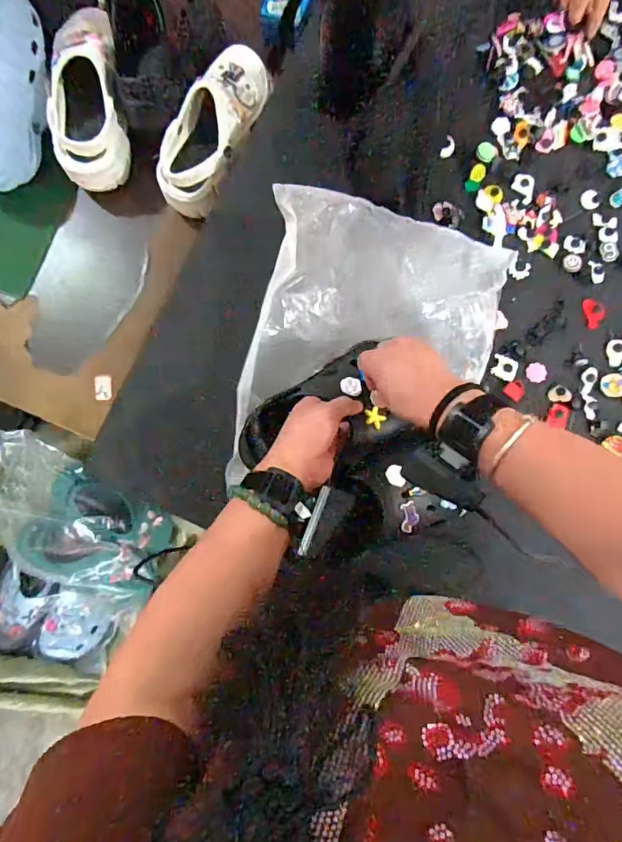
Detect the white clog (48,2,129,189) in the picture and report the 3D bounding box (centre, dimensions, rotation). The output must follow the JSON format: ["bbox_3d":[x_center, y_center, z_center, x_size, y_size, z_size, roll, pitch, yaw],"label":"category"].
[{"bbox_3d":[-0.317,-0.469,0.678,0.099,0.074,0.249,2,103,4],"label":"white clog"}]

